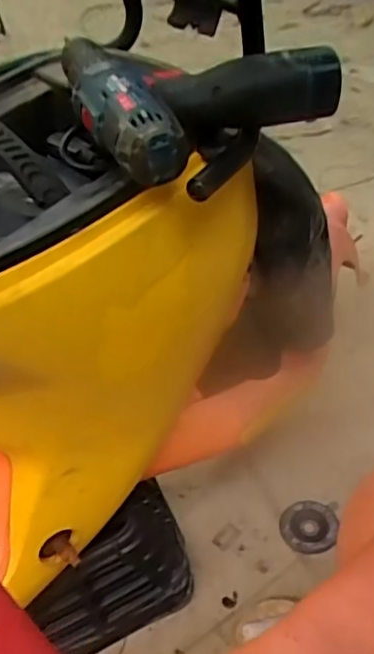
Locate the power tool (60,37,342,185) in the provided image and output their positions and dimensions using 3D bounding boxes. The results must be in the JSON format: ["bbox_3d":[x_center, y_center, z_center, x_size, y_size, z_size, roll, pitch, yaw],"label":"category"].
[{"bbox_3d":[0.000,-0.182,0.479,0.194,0.064,0.141,-32,46,-28],"label":"power tool"}]

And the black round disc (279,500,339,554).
[{"bbox_3d":[0.195,0.317,0.979,0.089,0.015,0.091,-3,40,3],"label":"black round disc"}]

